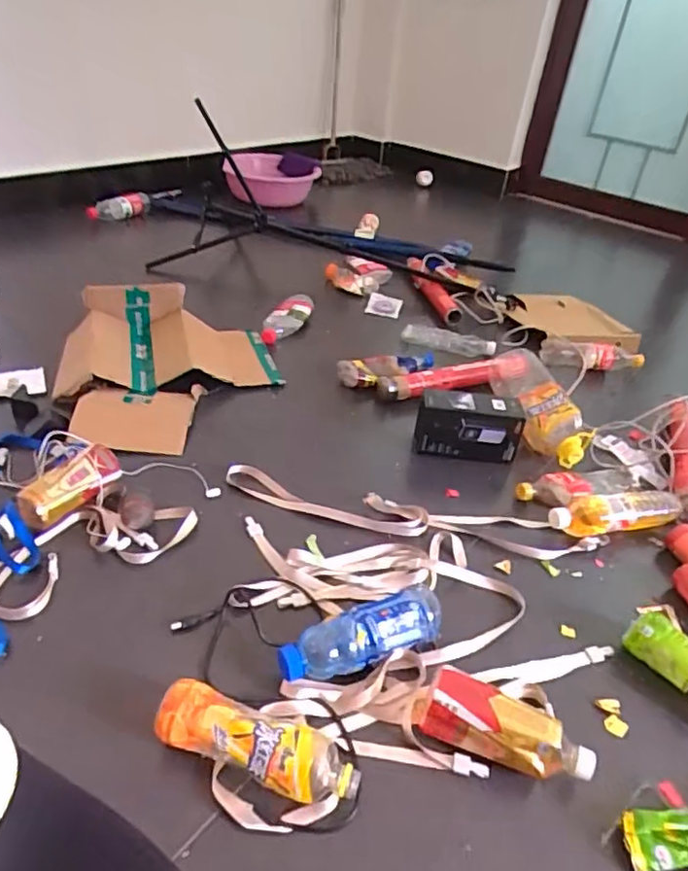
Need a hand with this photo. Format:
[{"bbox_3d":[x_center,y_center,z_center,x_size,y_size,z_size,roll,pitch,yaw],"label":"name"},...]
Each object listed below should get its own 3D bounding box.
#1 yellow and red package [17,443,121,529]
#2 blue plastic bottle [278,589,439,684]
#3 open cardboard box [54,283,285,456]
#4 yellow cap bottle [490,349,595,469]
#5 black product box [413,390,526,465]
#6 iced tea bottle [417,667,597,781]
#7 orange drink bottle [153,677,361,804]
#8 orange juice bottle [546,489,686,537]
[{"bbox_3d":[-0.404,0.071,0.901,0.059,0.049,0.151,26,40,23],"label":"yellow and red package"},{"bbox_3d":[0.025,0.247,0.746,0.211,0.064,0.055,-10,40,-22],"label":"blue plastic bottle"},{"bbox_3d":[-0.338,-0.158,1.195,0.410,0.120,0.475,-7,39,-19],"label":"open cardboard box"},{"bbox_3d":[0.376,-0.076,1.235,0.117,0.102,0.354,0,35,-7],"label":"yellow cap bottle"},{"bbox_3d":[0.226,-0.013,1.124,0.186,0.115,0.075,4,35,0],"label":"black product box"},{"bbox_3d":[0.178,0.320,0.669,0.178,0.068,0.061,16,36,16],"label":"iced tea bottle"},{"bbox_3d":[-0.088,0.323,0.629,0.207,0.072,0.058,16,37,12],"label":"orange drink bottle"},{"bbox_3d":[0.438,0.126,1.000,0.216,0.052,0.069,-3,36,-11],"label":"orange juice bottle"}]

